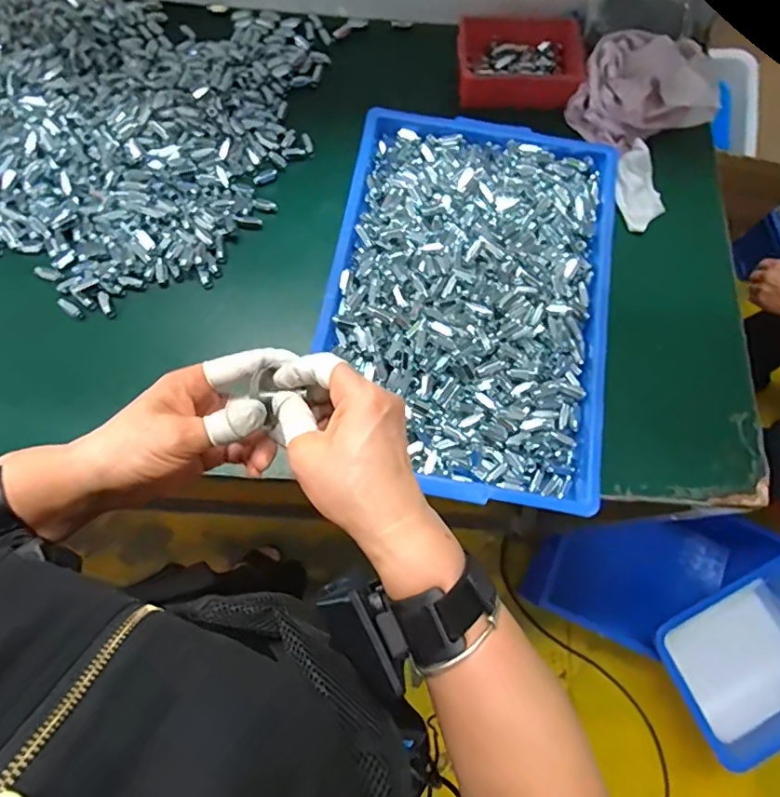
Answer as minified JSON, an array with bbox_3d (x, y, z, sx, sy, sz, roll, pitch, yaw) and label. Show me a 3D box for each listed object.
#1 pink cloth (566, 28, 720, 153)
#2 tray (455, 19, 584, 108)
[{"bbox_3d":[0.309,-0.365,0.623,0.164,0.074,0.125,28,74,7],"label":"pink cloth"},{"bbox_3d":[0.158,-0.423,0.659,0.155,0.046,0.115,0,73,-2],"label":"tray"}]

